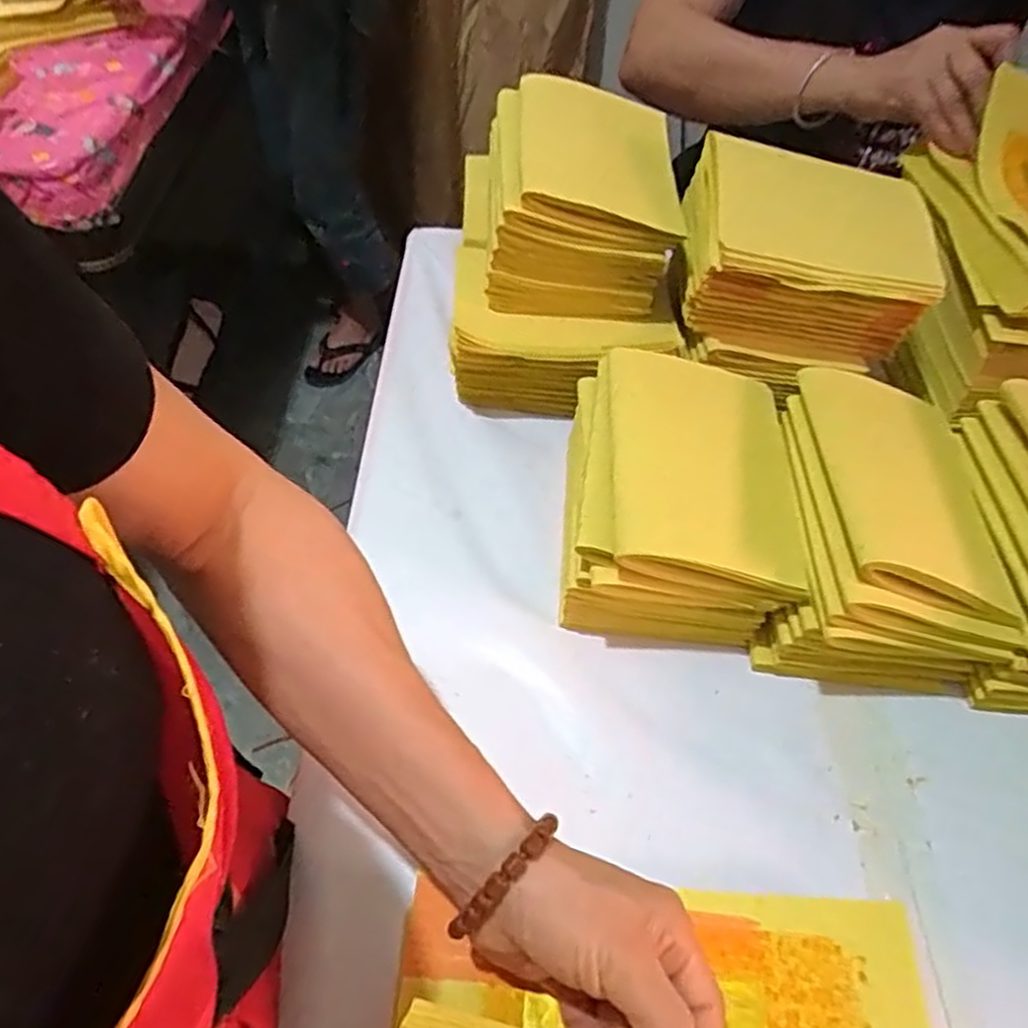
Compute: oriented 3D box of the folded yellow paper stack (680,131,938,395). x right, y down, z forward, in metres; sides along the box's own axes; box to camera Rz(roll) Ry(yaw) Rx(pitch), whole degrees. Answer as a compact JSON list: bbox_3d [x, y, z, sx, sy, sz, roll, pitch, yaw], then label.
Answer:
[{"bbox_3d":[0.204,-0.178,0.547,0.164,0.098,0.140,8,52,2],"label":"folded yellow paper stack"}]

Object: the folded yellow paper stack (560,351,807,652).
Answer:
[{"bbox_3d":[0.103,-0.009,0.490,0.139,0.092,0.165,6,52,0],"label":"folded yellow paper stack"}]

